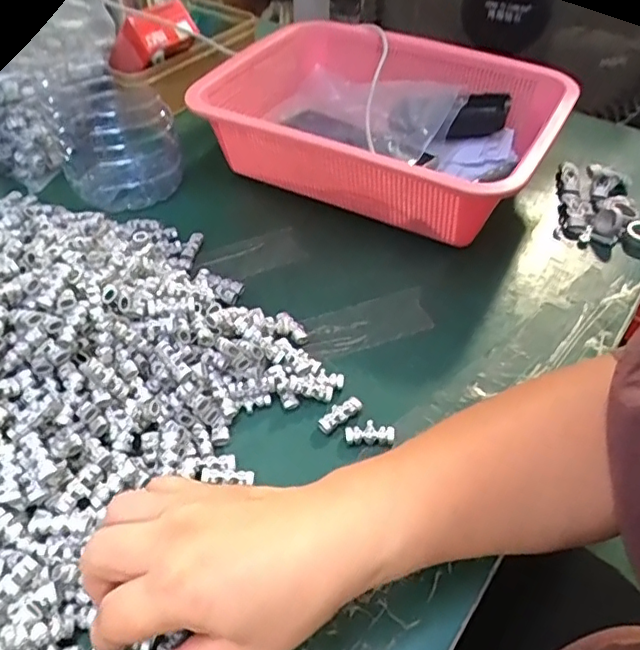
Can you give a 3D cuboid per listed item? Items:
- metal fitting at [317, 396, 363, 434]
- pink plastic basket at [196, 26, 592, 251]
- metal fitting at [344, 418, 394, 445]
[{"bbox_3d":[0.013,0.056,0.372,0.029,0.008,0.011,-27,52,-26],"label":"metal fitting"},{"bbox_3d":[0.058,-0.182,0.550,0.284,0.100,0.225,24,50,21],"label":"pink plastic basket"},{"bbox_3d":[0.030,0.066,0.364,0.029,0.009,0.014,2,45,0],"label":"metal fitting"}]

